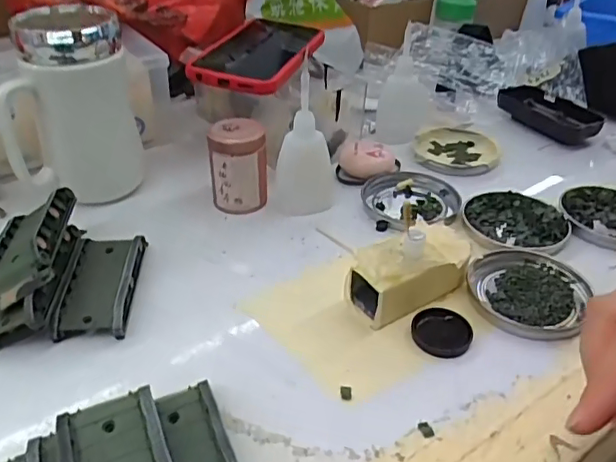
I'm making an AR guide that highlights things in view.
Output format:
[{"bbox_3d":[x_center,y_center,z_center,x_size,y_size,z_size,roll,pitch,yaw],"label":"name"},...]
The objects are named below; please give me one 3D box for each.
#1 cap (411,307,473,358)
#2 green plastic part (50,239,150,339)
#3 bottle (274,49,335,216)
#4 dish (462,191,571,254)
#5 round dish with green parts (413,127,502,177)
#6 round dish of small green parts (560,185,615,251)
[{"bbox_3d":[0.082,0.061,0.344,0.035,0.005,0.037,1,35,-1],"label":"cap"},{"bbox_3d":[-0.133,0.034,0.367,0.042,0.018,0.085,-2,35,-4],"label":"green plastic part"},{"bbox_3d":[-0.002,-0.066,0.437,0.047,0.106,0.039,3,35,3],"label":"bottle"},{"bbox_3d":[0.159,-0.007,0.432,0.073,0.010,0.074,1,35,-1],"label":"dish"},{"bbox_3d":[0.142,-0.076,0.538,0.078,0.015,0.086,8,35,9],"label":"round dish with green parts"},{"bbox_3d":[0.238,-0.011,0.441,0.074,0.011,0.072,1,35,-1],"label":"round dish of small green parts"}]

